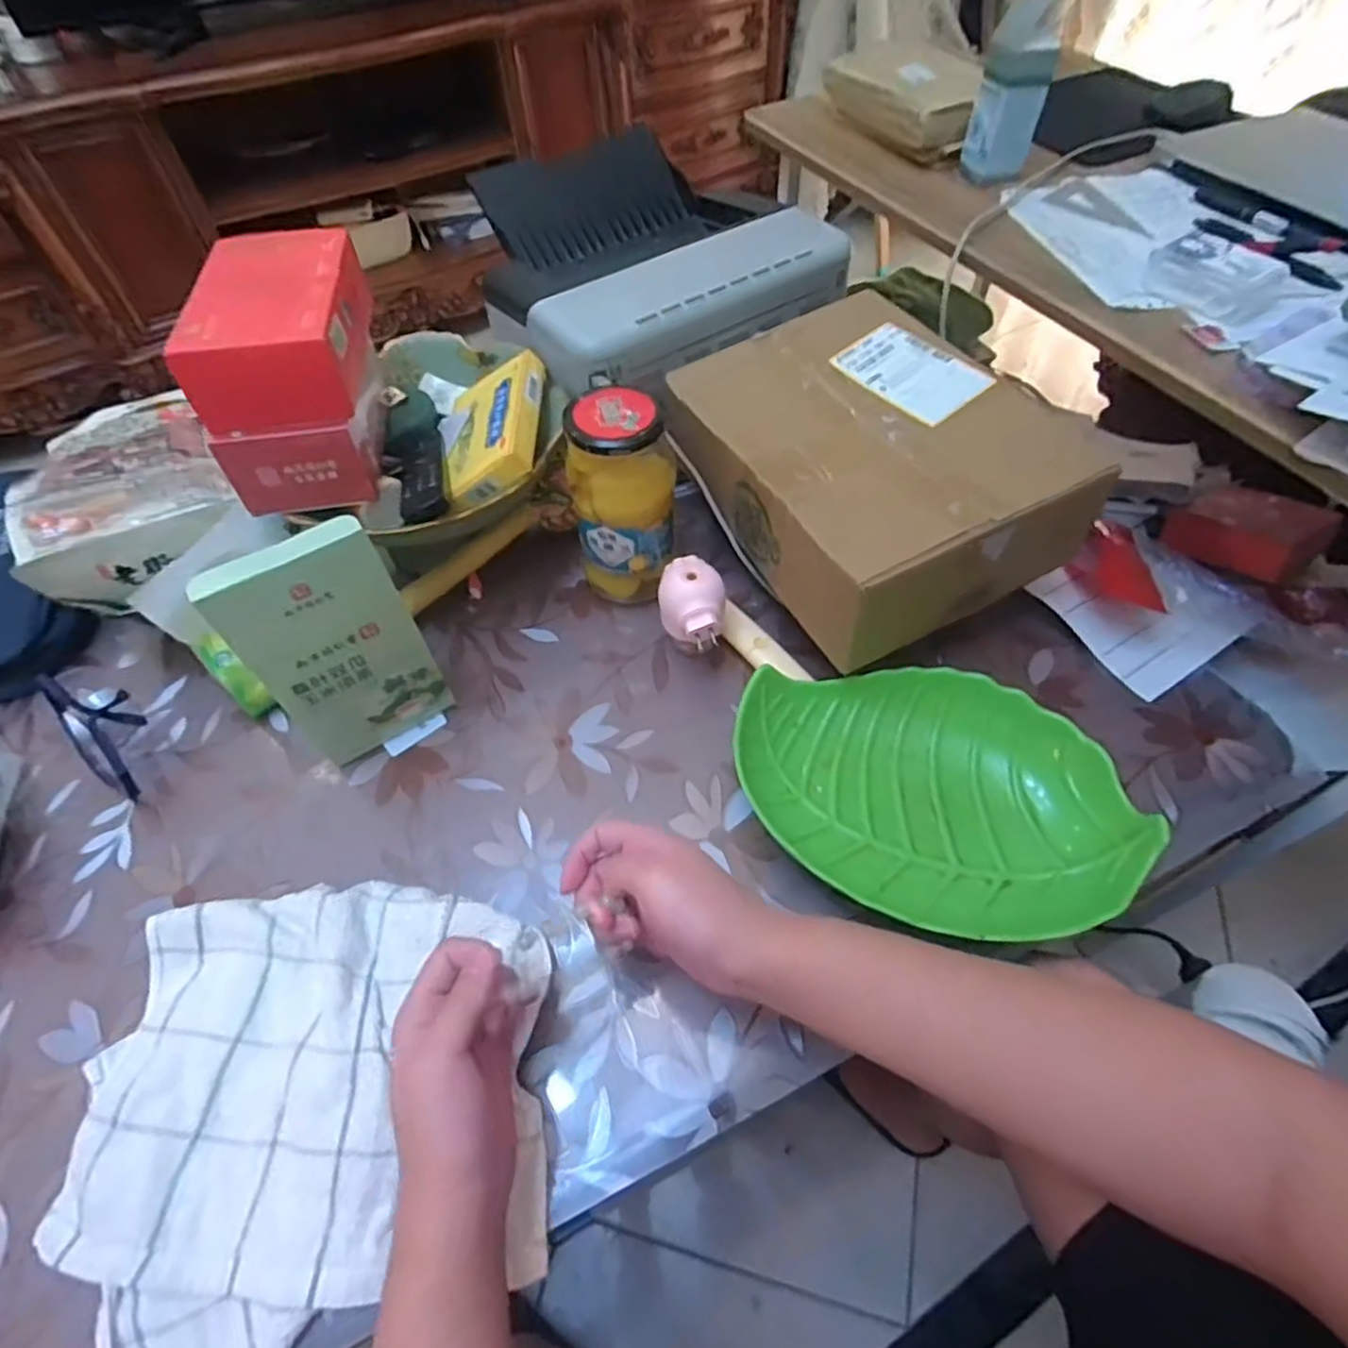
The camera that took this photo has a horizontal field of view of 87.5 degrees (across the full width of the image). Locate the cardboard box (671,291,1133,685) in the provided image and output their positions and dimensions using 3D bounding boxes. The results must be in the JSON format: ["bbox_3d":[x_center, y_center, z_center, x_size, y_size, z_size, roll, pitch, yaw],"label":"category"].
[{"bbox_3d":[0.162,-0.185,0.615,0.221,0.108,0.306,-23,58,-14],"label":"cardboard box"}]

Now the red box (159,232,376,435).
[{"bbox_3d":[-0.304,-0.271,0.546,0.105,0.066,0.171,-10,55,-5],"label":"red box"}]

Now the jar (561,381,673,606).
[{"bbox_3d":[-0.045,-0.151,0.639,0.086,0.188,0.079,-1,55,1],"label":"jar"}]

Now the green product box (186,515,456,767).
[{"bbox_3d":[-0.246,-0.013,0.535,0.107,0.216,0.028,-27,60,-15],"label":"green product box"}]

